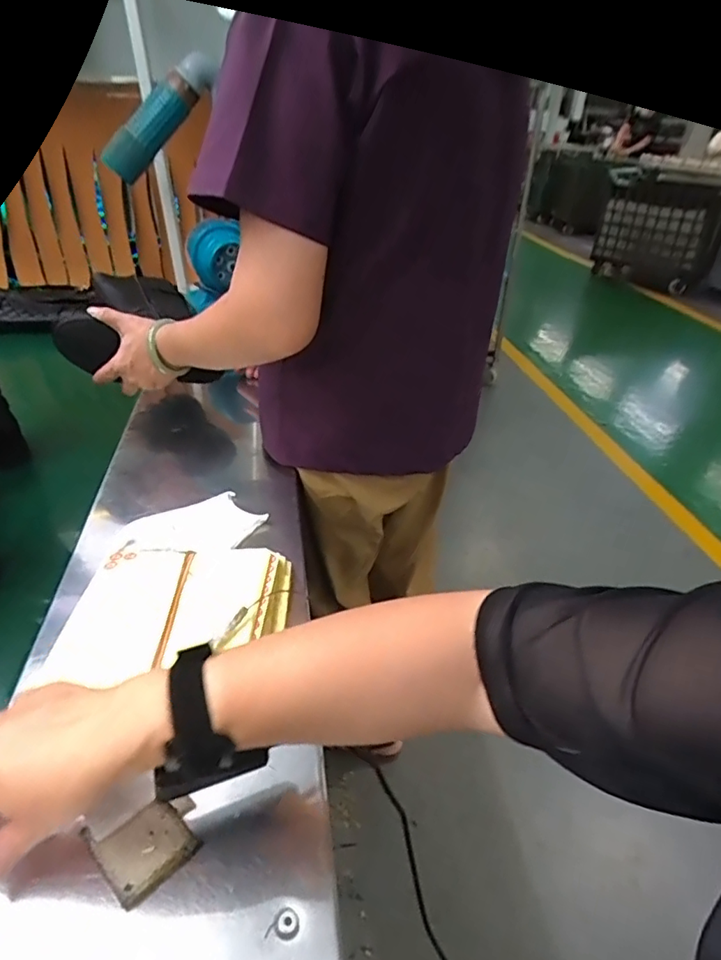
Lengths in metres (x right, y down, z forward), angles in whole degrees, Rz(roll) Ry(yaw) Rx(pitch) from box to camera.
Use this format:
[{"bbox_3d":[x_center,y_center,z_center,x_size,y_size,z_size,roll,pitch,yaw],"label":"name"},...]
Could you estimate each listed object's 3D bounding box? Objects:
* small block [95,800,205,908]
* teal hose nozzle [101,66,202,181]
[{"bbox_3d":[-0.134,0.232,0.344,0.050,0.009,0.042,-26,44,-37],"label":"small block"},{"bbox_3d":[-0.361,-0.603,0.929,0.193,0.063,0.063,-38,31,17],"label":"teal hose nozzle"}]

